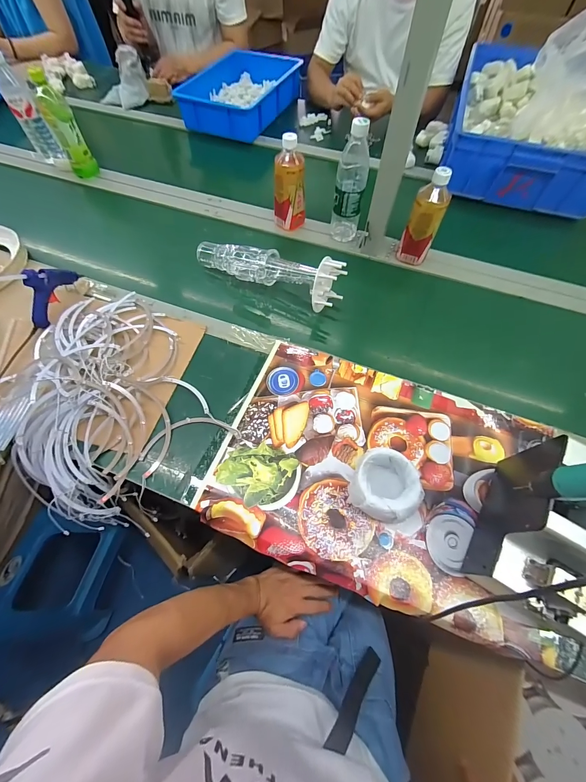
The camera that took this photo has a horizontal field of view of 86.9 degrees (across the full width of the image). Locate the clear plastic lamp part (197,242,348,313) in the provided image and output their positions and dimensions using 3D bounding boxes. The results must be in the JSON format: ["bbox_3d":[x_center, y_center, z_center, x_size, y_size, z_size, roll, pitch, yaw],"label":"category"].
[{"bbox_3d":[-0.059,-0.252,0.651,0.325,0.112,0.088,20,64,10],"label":"clear plastic lamp part"}]

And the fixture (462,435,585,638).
[{"bbox_3d":[0.339,0.176,0.388,0.118,0.152,0.199,30,67,14],"label":"fixture"}]

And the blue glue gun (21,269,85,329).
[{"bbox_3d":[-0.488,-0.205,0.608,0.039,0.071,0.139,6,66,2],"label":"blue glue gun"}]

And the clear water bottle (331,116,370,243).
[{"bbox_3d":[0.124,-0.436,0.668,0.063,0.229,0.055,11,63,5],"label":"clear water bottle"}]

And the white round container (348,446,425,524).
[{"bbox_3d":[0.129,0.139,0.450,0.093,0.067,0.094,0,63,0],"label":"white round container"}]

